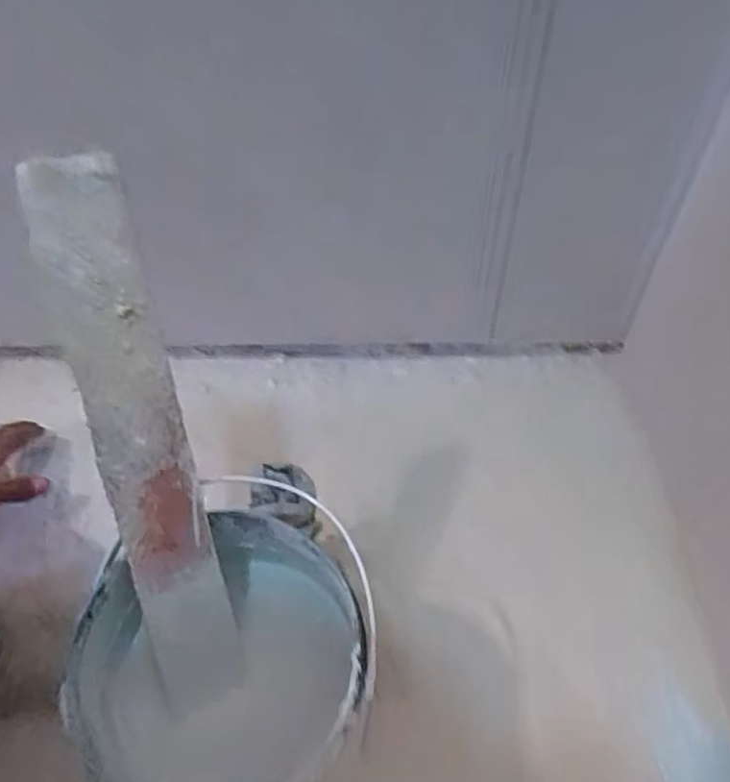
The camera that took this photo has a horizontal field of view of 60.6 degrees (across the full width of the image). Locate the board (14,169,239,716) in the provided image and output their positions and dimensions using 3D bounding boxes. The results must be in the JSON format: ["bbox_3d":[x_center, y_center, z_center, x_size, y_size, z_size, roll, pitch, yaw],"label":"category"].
[{"bbox_3d":[-0.133,0.036,0.371,0.053,0.330,0.018,-12,12,-6],"label":"board"}]

